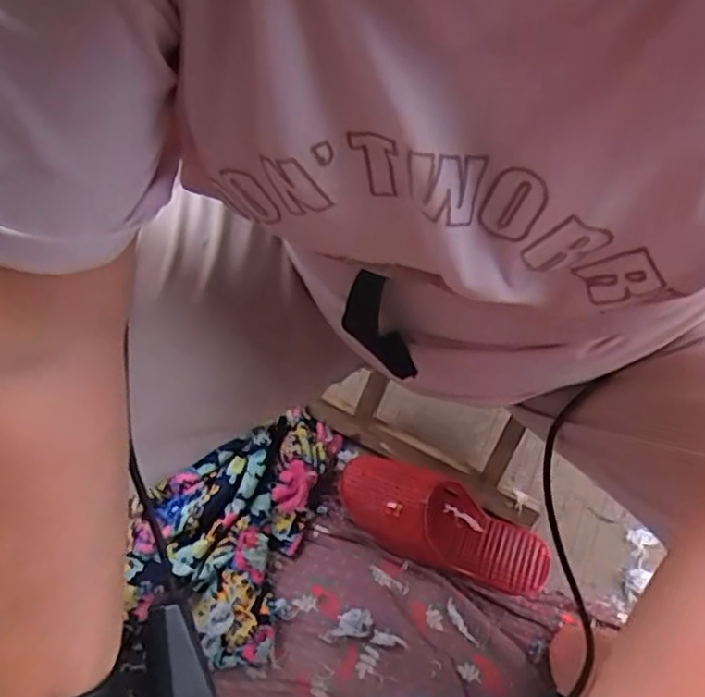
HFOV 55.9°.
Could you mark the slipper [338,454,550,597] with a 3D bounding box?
[{"bbox_3d":[0.098,0.192,0.721,0.233,0.068,0.089,26,55,1],"label":"slipper"}]

